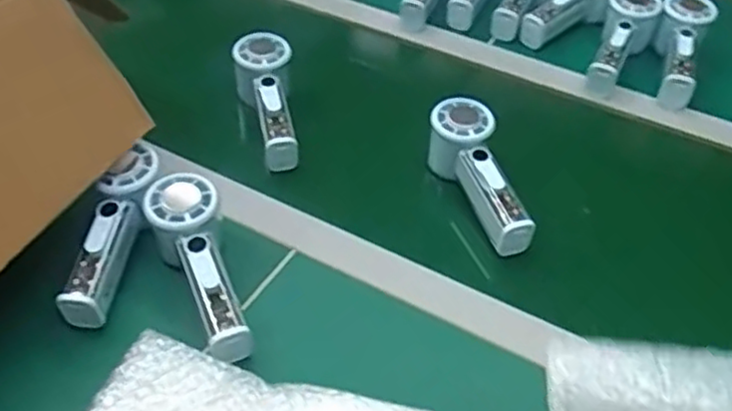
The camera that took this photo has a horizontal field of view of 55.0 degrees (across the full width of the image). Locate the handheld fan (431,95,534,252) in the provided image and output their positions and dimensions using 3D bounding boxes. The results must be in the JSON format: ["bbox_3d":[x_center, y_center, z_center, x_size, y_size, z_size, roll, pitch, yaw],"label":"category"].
[{"bbox_3d":[0.104,-0.023,0.636,0.055,0.054,0.153,-13,59,-16],"label":"handheld fan"}]

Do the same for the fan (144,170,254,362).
[{"bbox_3d":[-0.127,0.049,0.549,0.052,0.056,0.156,-17,61,-20],"label":"fan"}]

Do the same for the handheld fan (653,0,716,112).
[{"bbox_3d":[0.350,-0.175,0.782,0.053,0.055,0.157,14,63,11],"label":"handheld fan"}]

